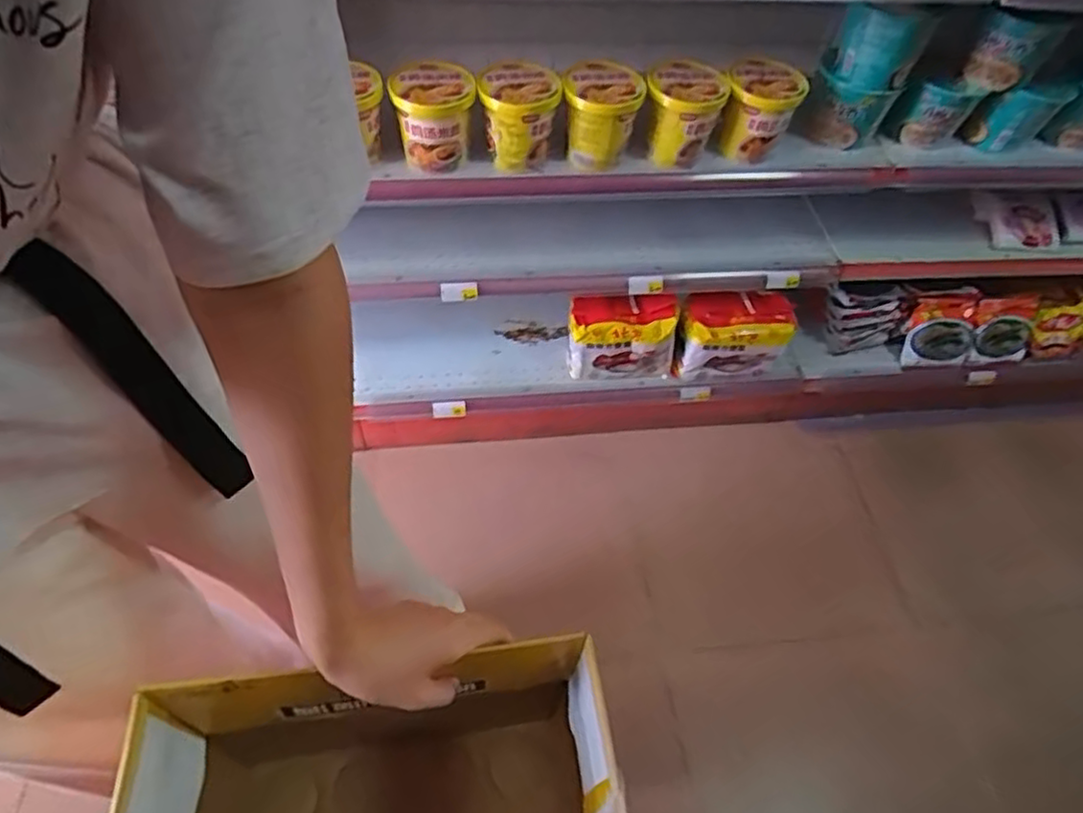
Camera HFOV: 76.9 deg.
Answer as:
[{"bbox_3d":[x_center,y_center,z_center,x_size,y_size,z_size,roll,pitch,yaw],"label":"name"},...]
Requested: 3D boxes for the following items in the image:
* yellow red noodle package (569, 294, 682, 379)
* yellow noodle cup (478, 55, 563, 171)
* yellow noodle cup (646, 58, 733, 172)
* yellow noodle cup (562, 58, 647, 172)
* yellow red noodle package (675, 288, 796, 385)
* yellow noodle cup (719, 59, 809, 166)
[{"bbox_3d":[0.147,-0.129,1.252,0.195,0.149,0.086,2,54,-3],"label":"yellow red noodle package"},{"bbox_3d":[-0.032,-0.402,0.955,0.104,0.112,0.106,2,54,-3],"label":"yellow noodle cup"},{"bbox_3d":[0.200,-0.418,0.979,0.108,0.117,0.086,15,54,6],"label":"yellow noodle cup"},{"bbox_3d":[0.084,-0.410,0.963,0.104,0.109,0.096,14,54,5],"label":"yellow noodle cup"},{"bbox_3d":[0.350,-0.133,1.274,0.197,0.167,0.088,2,54,-4],"label":"yellow red noodle package"},{"bbox_3d":[0.317,-0.432,1.001,0.104,0.102,0.119,19,55,9],"label":"yellow noodle cup"}]

